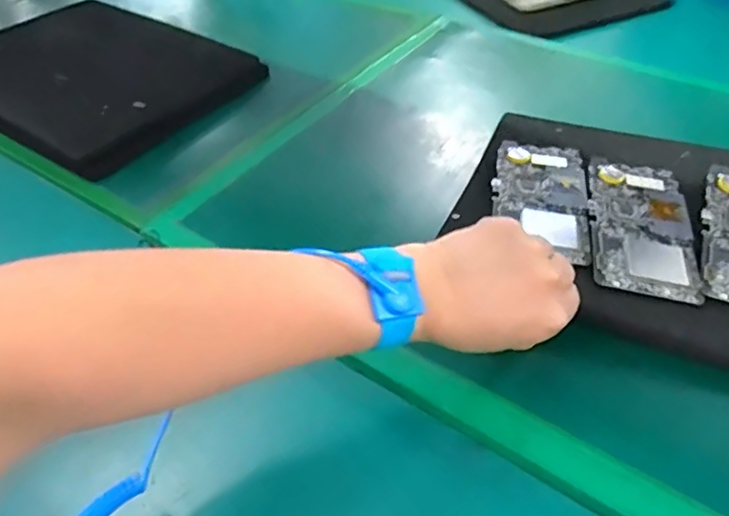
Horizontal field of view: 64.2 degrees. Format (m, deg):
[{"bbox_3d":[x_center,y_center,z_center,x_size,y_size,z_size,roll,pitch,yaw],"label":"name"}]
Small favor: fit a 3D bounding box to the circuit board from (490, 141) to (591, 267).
[{"bbox_3d":[0.144,-0.051,0.474,0.073,0.008,0.148,7,46,12],"label":"circuit board"}]

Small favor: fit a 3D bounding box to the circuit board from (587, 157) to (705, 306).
[{"bbox_3d":[0.215,-0.030,0.454,0.073,0.007,0.156,8,46,13],"label":"circuit board"}]

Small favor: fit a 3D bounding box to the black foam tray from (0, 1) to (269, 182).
[{"bbox_3d":[-0.350,-0.242,0.735,0.414,0.030,0.268,28,53,29],"label":"black foam tray"}]

